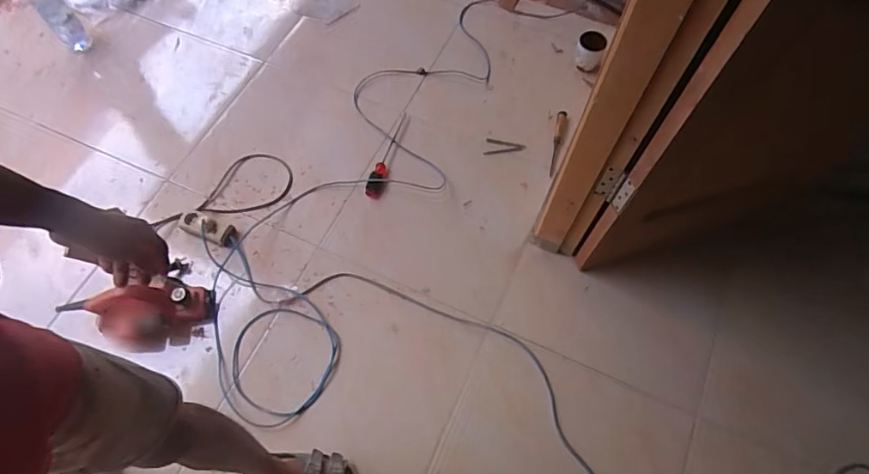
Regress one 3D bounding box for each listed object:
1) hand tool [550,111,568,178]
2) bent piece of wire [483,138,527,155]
[{"bbox_3d":[0.355,-0.270,1.453,0.032,0.024,0.236,13,66,9],"label":"hand tool"},{"bbox_3d":[0.206,-0.262,1.477,0.117,0.013,0.054,2,64,4],"label":"bent piece of wire"}]

